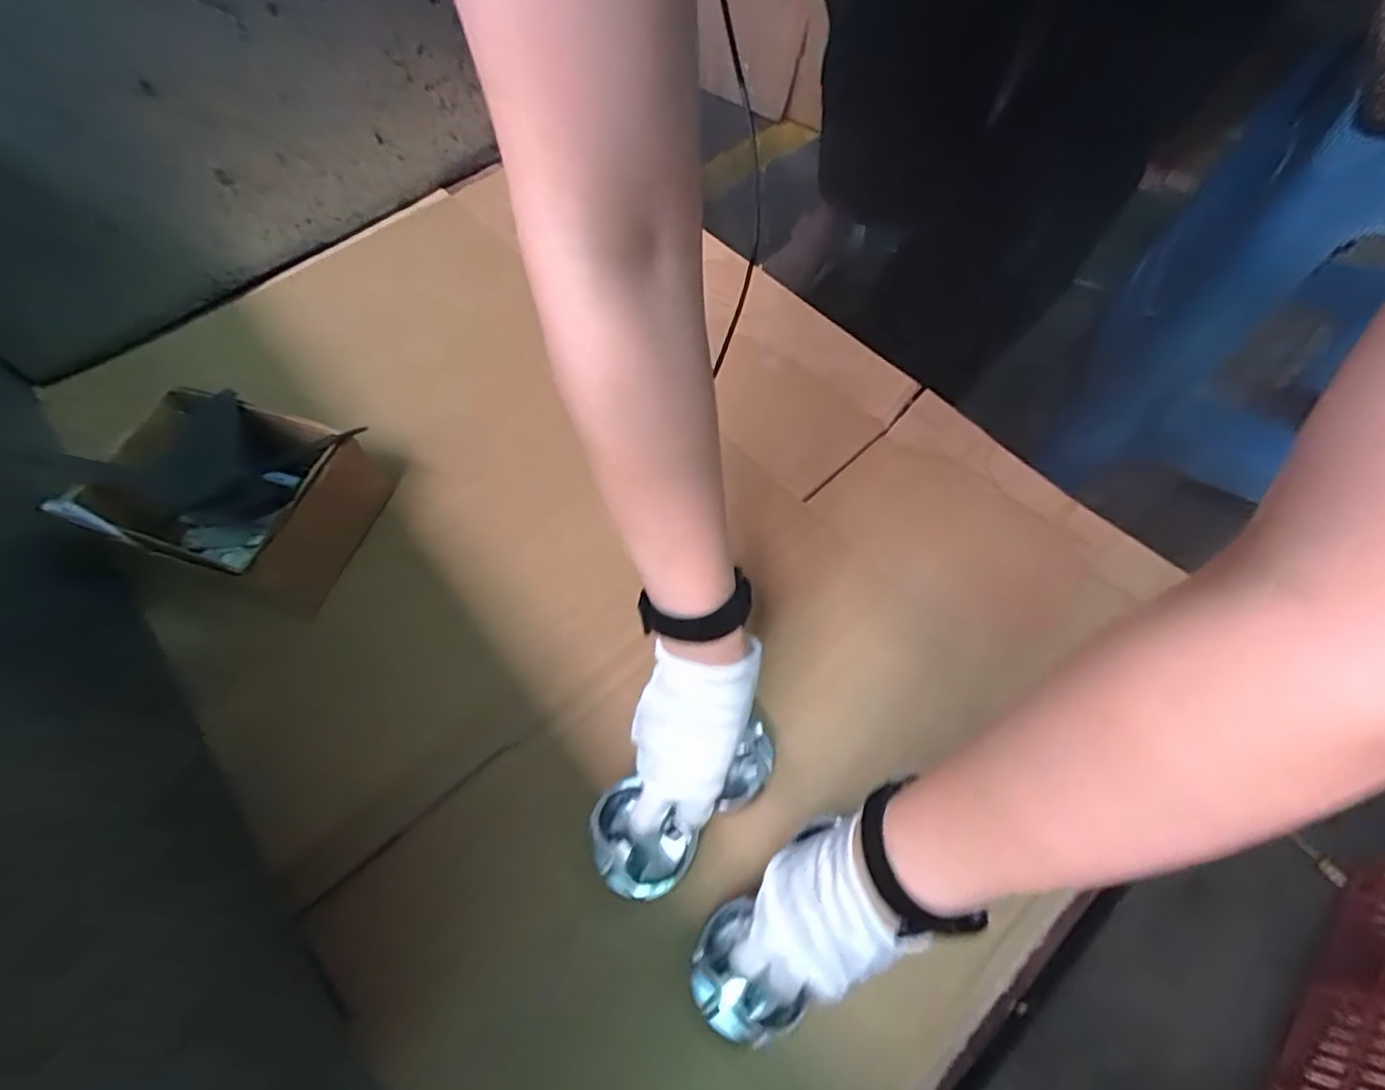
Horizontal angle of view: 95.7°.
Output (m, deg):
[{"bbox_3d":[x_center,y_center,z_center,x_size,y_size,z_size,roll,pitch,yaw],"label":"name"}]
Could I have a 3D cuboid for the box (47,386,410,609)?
[{"bbox_3d":[-0.404,-0.050,0.562,0.182,0.112,0.159,14,62,9],"label":"box"}]

